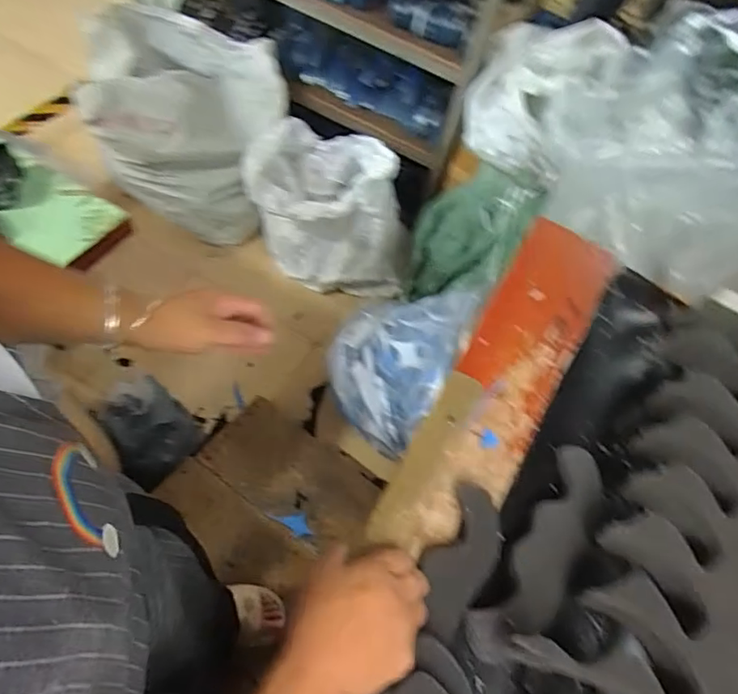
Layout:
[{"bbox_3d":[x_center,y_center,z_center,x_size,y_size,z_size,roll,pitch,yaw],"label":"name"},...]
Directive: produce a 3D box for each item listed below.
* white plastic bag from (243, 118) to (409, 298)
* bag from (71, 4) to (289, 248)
[{"bbox_3d":[-0.113,-0.419,1.706,0.512,0.564,0.248,17,59,5],"label":"white plastic bag"},{"bbox_3d":[-0.559,-0.645,1.669,0.547,0.579,0.327,16,59,5],"label":"bag"}]

